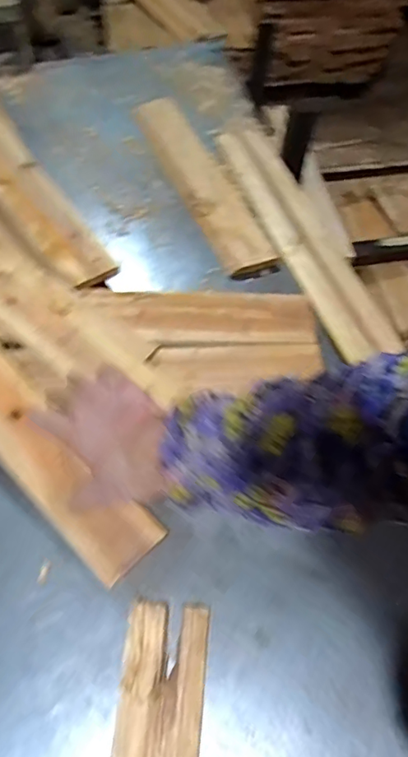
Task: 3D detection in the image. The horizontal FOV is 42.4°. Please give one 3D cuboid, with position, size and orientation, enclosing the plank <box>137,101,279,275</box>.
[{"bbox_3d":[0.002,-0.318,0.857,0.085,0.030,0.392,-23,65,-9],"label":"plank"}]

